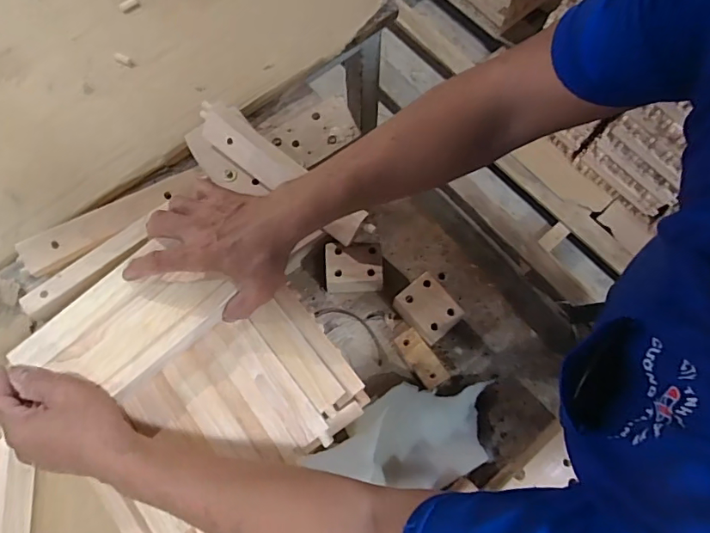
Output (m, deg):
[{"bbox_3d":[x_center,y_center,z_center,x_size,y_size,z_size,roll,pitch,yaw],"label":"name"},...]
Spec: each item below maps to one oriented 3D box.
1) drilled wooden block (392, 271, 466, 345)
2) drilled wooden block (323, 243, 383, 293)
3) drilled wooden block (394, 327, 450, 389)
[{"bbox_3d":[0.090,0.057,0.624,0.061,0.048,0.073,-41,77,-12],"label":"drilled wooden block"},{"bbox_3d":[0.000,0.003,0.642,0.077,0.051,0.060,-3,72,-2],"label":"drilled wooden block"},{"bbox_3d":[0.084,0.117,0.618,0.033,0.019,0.076,-34,76,-11],"label":"drilled wooden block"}]

